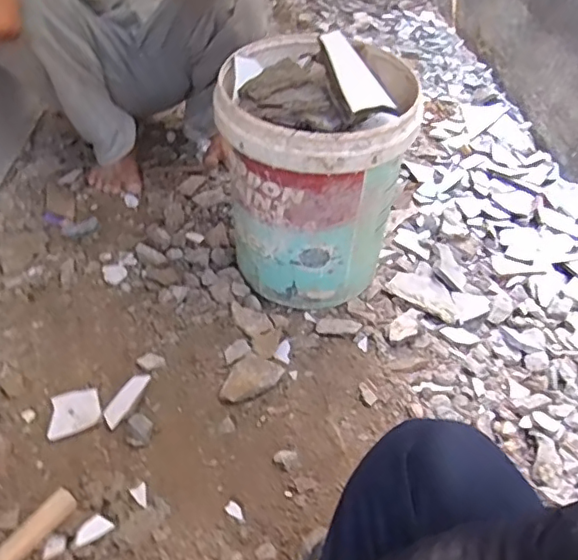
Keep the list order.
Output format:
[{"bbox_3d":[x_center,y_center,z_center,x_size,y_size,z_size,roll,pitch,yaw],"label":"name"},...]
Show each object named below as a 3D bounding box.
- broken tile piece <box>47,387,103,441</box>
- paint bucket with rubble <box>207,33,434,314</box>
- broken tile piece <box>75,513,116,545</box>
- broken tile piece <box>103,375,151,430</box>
[{"bbox_3d":[-0.309,0.190,0.821,0.072,0.009,0.065,-12,48,-19],"label":"broken tile piece"},{"bbox_3d":[0.031,-0.167,0.948,0.287,0.401,0.292,3,43,-3],"label":"paint bucket with rubble"},{"bbox_3d":[-0.239,0.304,0.696,0.044,0.004,0.026,-25,71,-24],"label":"broken tile piece"},{"bbox_3d":[-0.238,0.173,0.834,0.033,0.015,0.088,26,62,18],"label":"broken tile piece"}]

